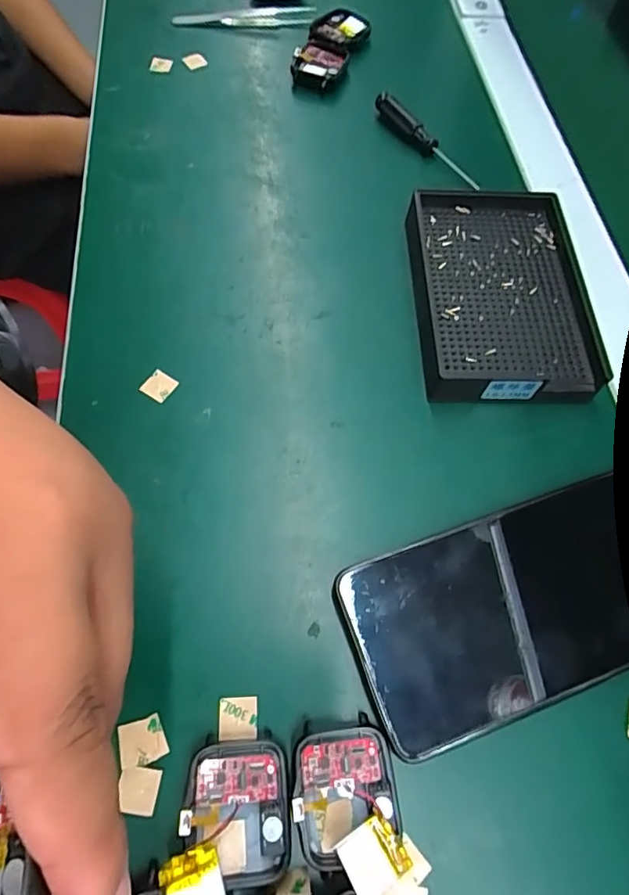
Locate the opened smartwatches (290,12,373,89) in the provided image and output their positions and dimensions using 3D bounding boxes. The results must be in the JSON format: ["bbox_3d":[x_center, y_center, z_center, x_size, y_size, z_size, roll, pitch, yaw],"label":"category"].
[{"bbox_3d":[0.012,-0.310,0.385,0.046,0.017,0.083,14,66,4],"label":"opened smartwatches"}]

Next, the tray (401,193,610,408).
[{"bbox_3d":[0.106,-0.090,0.287,0.094,0.022,0.137,0,66,-2],"label":"tray"}]

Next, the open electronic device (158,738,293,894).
[{"bbox_3d":[-0.030,0.136,0.177,0.041,0.022,0.049,-4,66,-4],"label":"open electronic device"}]

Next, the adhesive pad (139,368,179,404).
[{"bbox_3d":[-0.083,-0.032,0.263,0.015,0.004,0.015,31,73,7],"label":"adhesive pad"}]

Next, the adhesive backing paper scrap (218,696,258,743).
[{"bbox_3d":[-0.031,0.110,0.199,0.015,0.004,0.016,-2,66,-3],"label":"adhesive backing paper scrap"}]

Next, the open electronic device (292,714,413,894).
[{"bbox_3d":[0.012,0.133,0.183,0.037,0.016,0.050,-9,66,-6],"label":"open electronic device"}]

